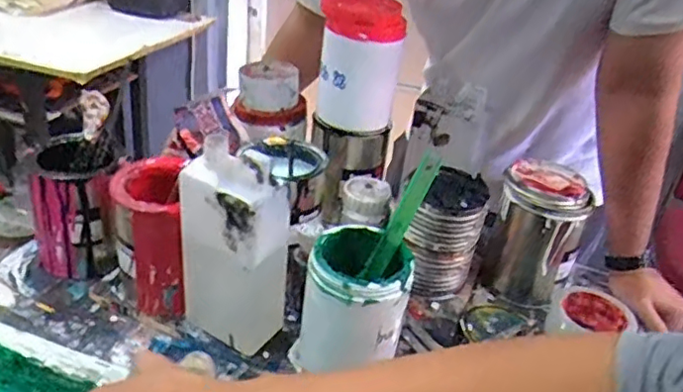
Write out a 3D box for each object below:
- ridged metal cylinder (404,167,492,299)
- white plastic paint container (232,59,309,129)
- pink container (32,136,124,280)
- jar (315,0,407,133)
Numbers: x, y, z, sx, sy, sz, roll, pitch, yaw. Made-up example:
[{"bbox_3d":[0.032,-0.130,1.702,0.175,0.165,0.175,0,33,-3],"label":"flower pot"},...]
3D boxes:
[{"bbox_3d":[0.128,0.046,0.748,0.078,0.140,0.096,23,34,24],"label":"ridged metal cylinder"},{"bbox_3d":[-0.097,-0.137,0.843,0.100,0.057,0.078,-1,32,-14],"label":"white plastic paint container"},{"bbox_3d":[-0.317,0.016,0.736,0.091,0.145,0.091,1,31,-12],"label":"pink container"},{"bbox_3d":[0.023,-0.166,0.777,0.097,0.164,0.086,10,31,5],"label":"jar"}]

